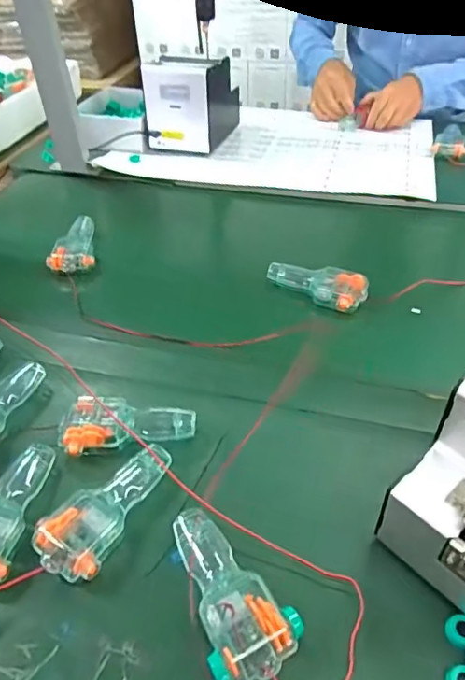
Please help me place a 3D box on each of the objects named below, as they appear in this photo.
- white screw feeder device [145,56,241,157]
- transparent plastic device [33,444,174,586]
[{"bbox_3d":[-0.072,-0.450,0.985,0.118,0.153,0.181,13,45,16],"label":"white screw feeder device"},{"bbox_3d":[-0.106,0.131,0.430,0.055,0.026,0.125,19,47,22],"label":"transparent plastic device"}]

